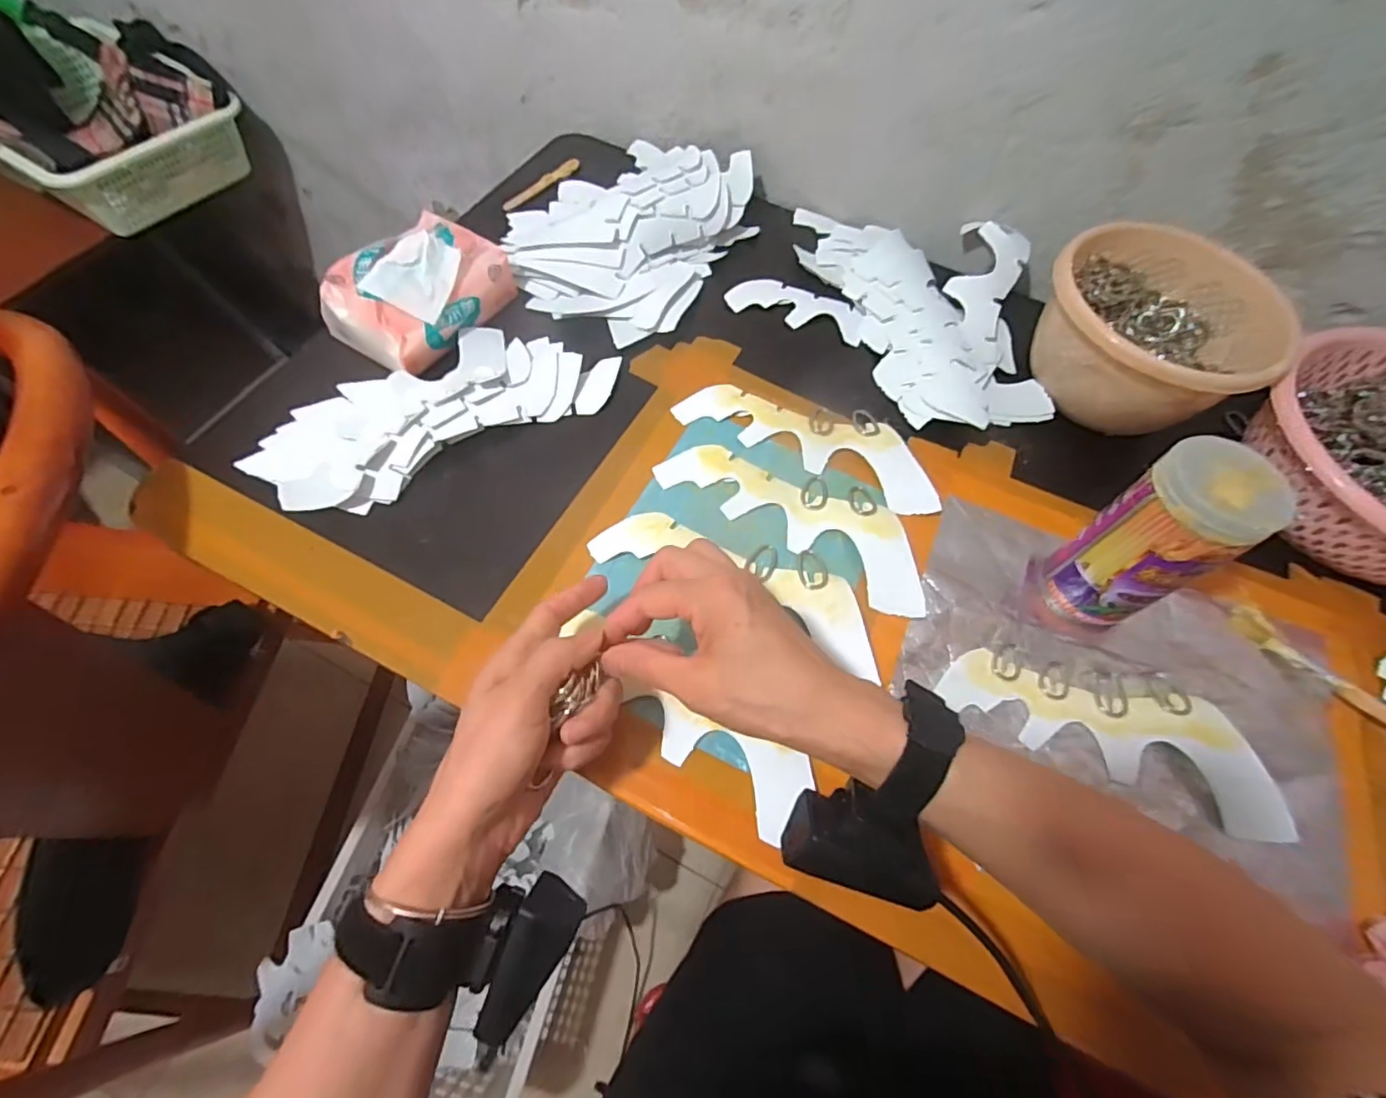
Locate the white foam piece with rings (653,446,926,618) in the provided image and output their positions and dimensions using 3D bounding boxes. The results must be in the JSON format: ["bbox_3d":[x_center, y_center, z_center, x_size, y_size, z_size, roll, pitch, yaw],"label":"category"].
[{"bbox_3d":[0.080,-0.028,0.452,0.215,0.006,0.074,28,63,11],"label":"white foam piece with rings"}]

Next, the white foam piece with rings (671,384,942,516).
[{"bbox_3d":[0.100,-0.095,0.489,0.219,0.006,0.076,26,63,10],"label":"white foam piece with rings"}]

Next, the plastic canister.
[{"bbox_3d":[0.298,-0.004,0.388,0.063,0.135,0.068,-26,66,-17],"label":"plastic canister"}]

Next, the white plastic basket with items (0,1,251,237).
[{"bbox_3d":[-0.934,-0.694,0.894,0.398,0.211,0.323,33,64,12],"label":"white plastic basket with items"}]

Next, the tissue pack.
[{"bbox_3d":[-0.235,-0.221,0.498,0.102,0.060,0.139,27,63,11],"label":"tissue pack"}]

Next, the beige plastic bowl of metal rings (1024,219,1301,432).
[{"bbox_3d":[0.375,-0.175,0.491,0.155,0.087,0.172,-28,67,-17],"label":"beige plastic bowl of metal rings"}]

